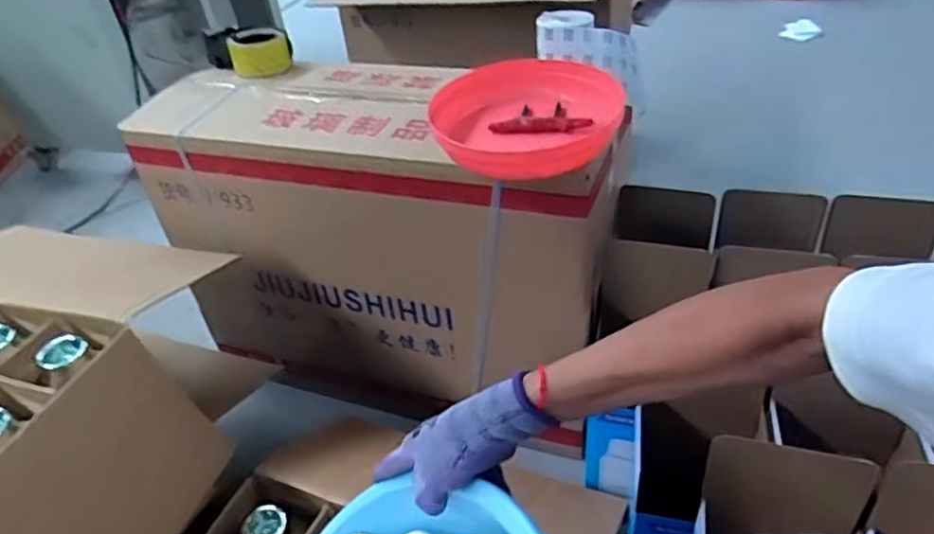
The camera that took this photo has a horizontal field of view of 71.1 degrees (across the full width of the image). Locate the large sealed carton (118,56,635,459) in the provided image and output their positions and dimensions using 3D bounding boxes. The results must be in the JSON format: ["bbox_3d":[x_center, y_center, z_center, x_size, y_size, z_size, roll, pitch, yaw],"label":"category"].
[{"bbox_3d":[-0.127,-0.032,1.094,0.725,0.497,0.303,7,39,18],"label":"large sealed carton"}]

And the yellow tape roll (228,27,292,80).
[{"bbox_3d":[-0.355,-0.368,1.118,0.096,0.057,0.096,-4,36,3],"label":"yellow tape roll"}]

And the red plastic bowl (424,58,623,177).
[{"bbox_3d":[0.071,-0.175,0.789,0.223,0.072,0.223,-4,36,3],"label":"red plastic bowl"}]

